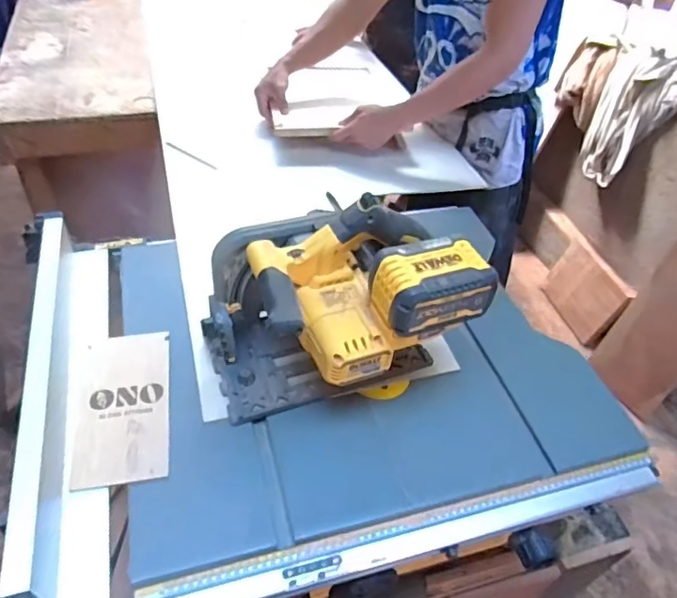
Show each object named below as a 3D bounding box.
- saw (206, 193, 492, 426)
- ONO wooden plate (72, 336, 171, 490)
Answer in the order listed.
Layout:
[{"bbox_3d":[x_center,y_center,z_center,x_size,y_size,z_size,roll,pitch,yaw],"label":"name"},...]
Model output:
[{"bbox_3d":[-0.007,0.012,0.700,0.326,0.232,0.200,-4,45,-10],"label":"saw"},{"bbox_3d":[-0.280,0.136,0.713,0.109,0.006,0.228,-5,46,-12],"label":"ONO wooden plate"}]

